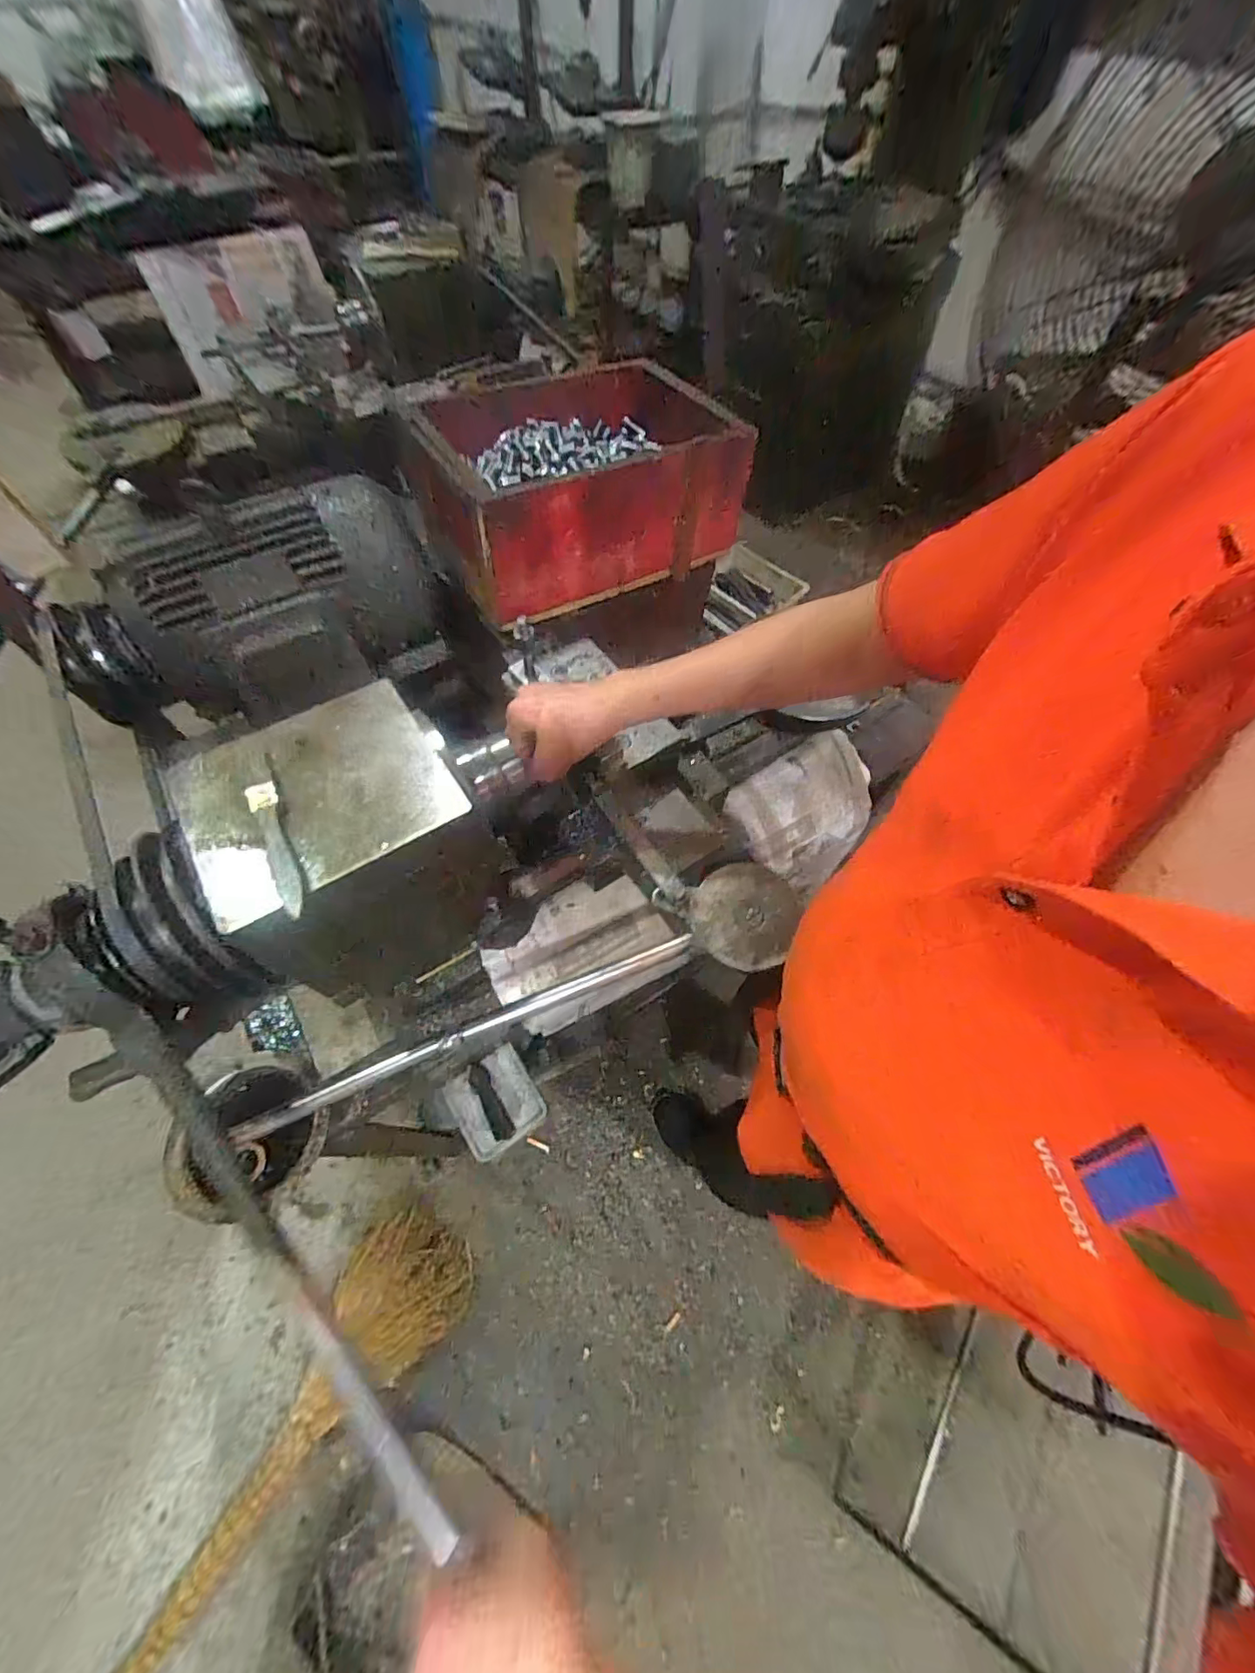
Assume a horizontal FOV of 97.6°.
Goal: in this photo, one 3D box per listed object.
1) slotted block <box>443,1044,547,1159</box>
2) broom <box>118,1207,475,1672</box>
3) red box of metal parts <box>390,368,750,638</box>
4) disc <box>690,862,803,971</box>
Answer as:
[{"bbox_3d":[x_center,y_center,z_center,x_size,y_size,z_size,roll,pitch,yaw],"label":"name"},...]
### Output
[{"bbox_3d":[-0.150,0.297,0.618,0.090,0.028,0.095,-30,66,-18],"label":"slotted block"},{"bbox_3d":[-0.594,1.026,0.879,0.218,0.093,0.808,34,64,16],"label":"broom"},{"bbox_3d":[-0.064,-0.463,0.707,0.378,0.147,0.283,-31,66,-19],"label":"red box of metal parts"},{"bbox_3d":[0.106,0.070,0.500,0.091,0.010,0.098,1,60,-2],"label":"disc"}]

